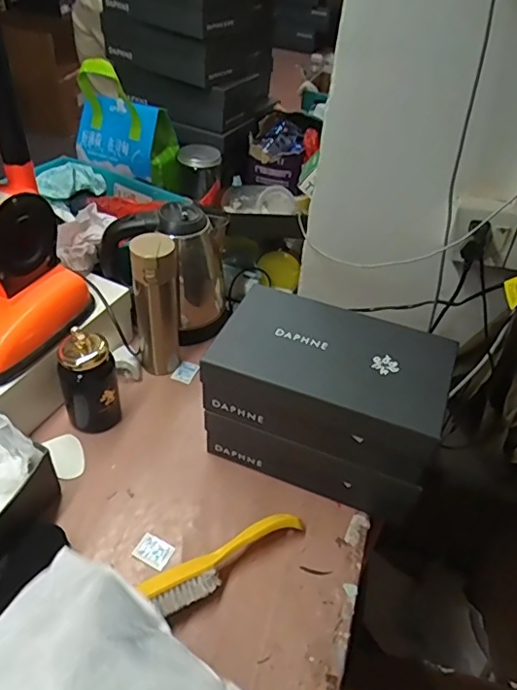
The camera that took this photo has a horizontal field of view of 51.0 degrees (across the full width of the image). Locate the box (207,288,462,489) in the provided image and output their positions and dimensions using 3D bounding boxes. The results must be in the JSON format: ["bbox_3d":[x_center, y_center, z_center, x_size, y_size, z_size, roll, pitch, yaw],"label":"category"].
[{"bbox_3d":[0.093,0.040,0.720,0.293,0.097,0.172,19,44,13],"label":"box"}]

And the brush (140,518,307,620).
[{"bbox_3d":[-0.038,0.262,0.655,0.221,0.047,0.046,-21,49,-27],"label":"brush"}]

